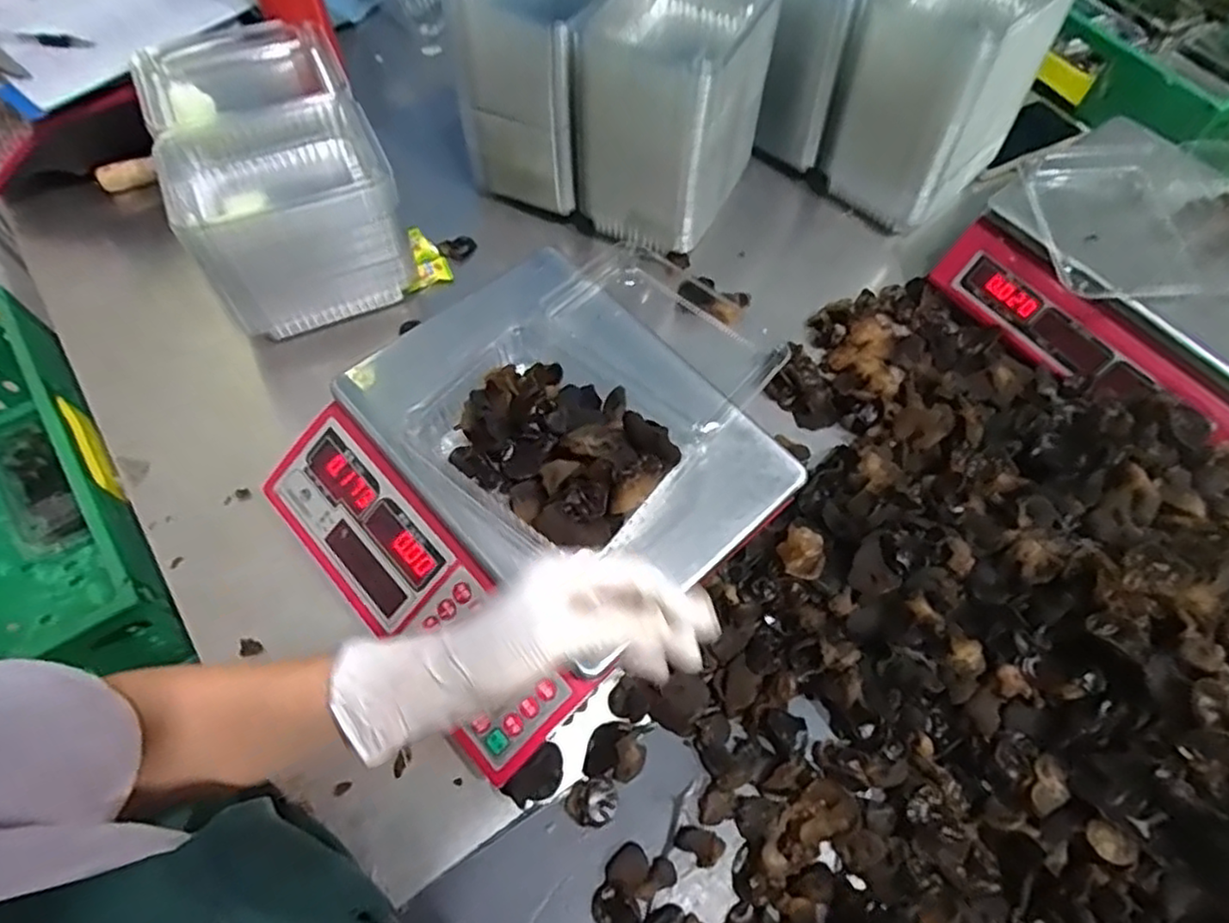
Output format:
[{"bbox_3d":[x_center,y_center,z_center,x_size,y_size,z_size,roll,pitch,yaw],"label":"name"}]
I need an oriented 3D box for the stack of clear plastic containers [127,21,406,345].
[{"bbox_3d":[-0.330,-0.287,0.673,0.178,0.129,0.292,-23,65,-14],"label":"stack of clear plastic containers"}]

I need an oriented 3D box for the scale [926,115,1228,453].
[{"bbox_3d":[0.502,-0.172,0.633,0.247,0.098,0.294,-34,68,-18],"label":"scale"}]

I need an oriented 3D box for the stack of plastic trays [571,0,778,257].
[{"bbox_3d":[0.063,-0.360,0.687,0.144,0.182,0.205,25,64,11],"label":"stack of plastic trays"}]

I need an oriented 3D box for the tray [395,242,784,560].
[{"bbox_3d":[-0.006,-0.063,0.506,0.185,0.068,0.265,36,67,16],"label":"tray"}]

